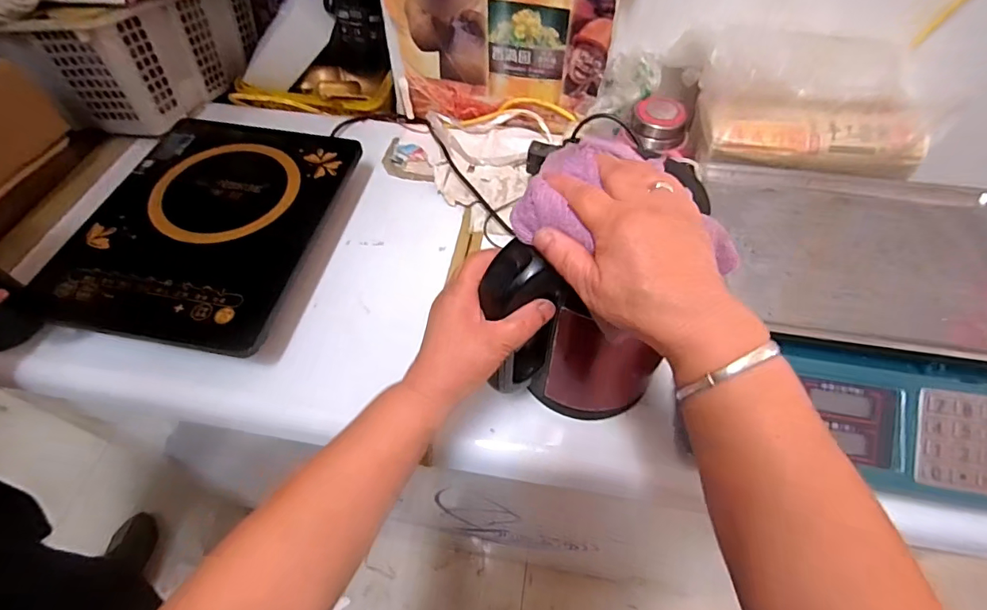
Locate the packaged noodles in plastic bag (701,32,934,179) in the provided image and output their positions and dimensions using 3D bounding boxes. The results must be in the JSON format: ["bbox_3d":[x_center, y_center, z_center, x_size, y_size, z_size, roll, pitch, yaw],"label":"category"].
[{"bbox_3d":[0.393,-0.246,0.577,0.277,0.093,0.141,2,56,0],"label":"packaged noodles in plastic bag"}]

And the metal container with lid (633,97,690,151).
[{"bbox_3d":[0.232,-0.256,0.667,0.080,0.048,0.062,15,57,9],"label":"metal container with lid"}]

